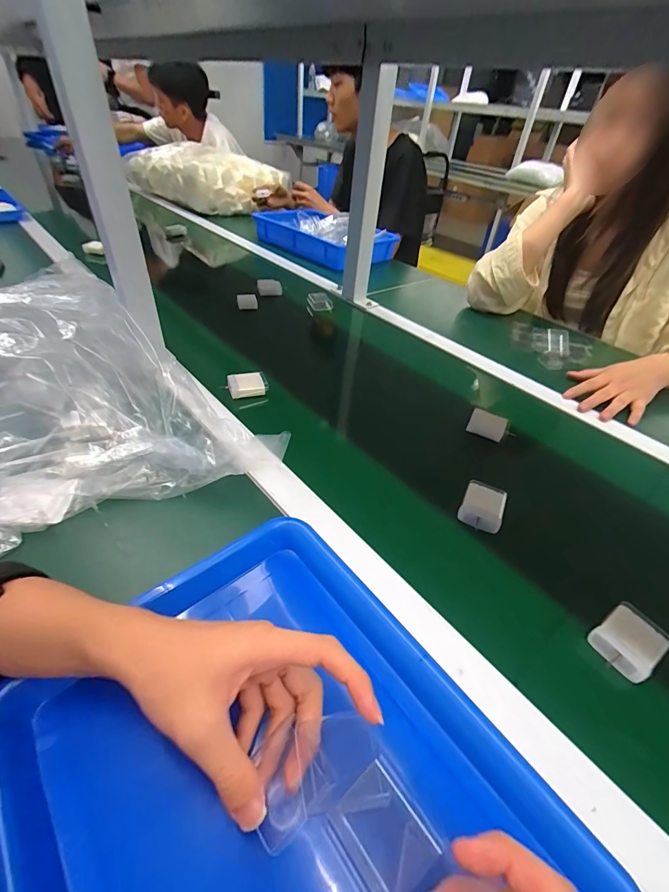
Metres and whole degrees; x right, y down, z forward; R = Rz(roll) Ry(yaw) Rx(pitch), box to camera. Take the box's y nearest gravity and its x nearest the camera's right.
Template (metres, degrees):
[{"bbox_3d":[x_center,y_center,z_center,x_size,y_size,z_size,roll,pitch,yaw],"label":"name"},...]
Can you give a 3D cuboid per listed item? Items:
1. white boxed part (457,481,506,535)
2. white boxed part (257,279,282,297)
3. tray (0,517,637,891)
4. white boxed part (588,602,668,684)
[{"bbox_3d":[0.162,0.064,0.416,0.042,0.015,0.057,22,43,17],"label":"white boxed part"},{"bbox_3d":[-0.145,-0.353,0.854,0.055,0.034,0.030,2,41,-5],"label":"white boxed part"},{"bbox_3d":[-0.030,0.210,0.223,0.262,0.049,0.317,-29,52,-34],"label":"tray"},{"bbox_3d":[0.246,0.162,0.318,0.056,0.015,0.042,-20,48,-27],"label":"white boxed part"}]

